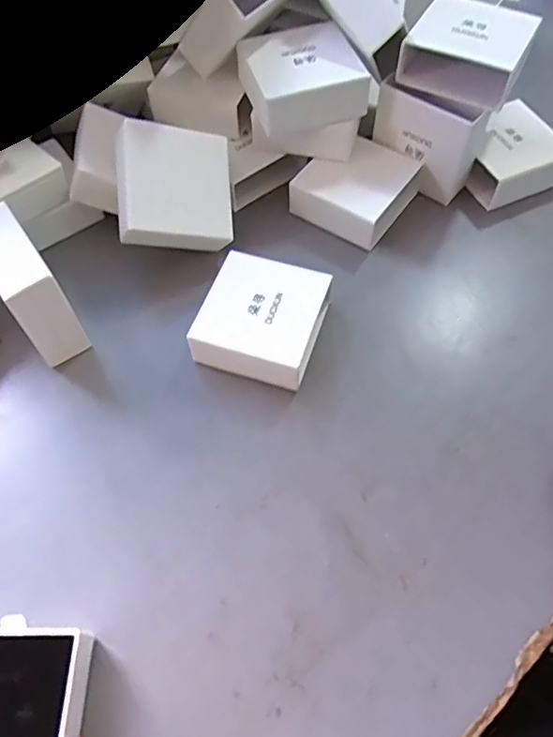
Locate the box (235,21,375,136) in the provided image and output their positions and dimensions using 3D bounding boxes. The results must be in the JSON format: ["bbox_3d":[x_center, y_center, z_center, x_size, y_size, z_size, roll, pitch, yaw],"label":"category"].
[{"bbox_3d":[0.024,-0.252,0.481,0.097,0.046,0.088,-17,60,-9],"label":"box"}]

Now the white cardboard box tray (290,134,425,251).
[{"bbox_3d":[0.078,-0.171,0.517,0.092,0.038,0.098,31,64,18],"label":"white cardboard box tray"}]

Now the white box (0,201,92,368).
[{"bbox_3d":[-0.190,-0.059,0.427,0.037,0.092,0.104,-32,64,-17],"label":"white box"}]

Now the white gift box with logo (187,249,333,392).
[{"bbox_3d":[-0.012,-0.039,0.443,0.094,0.038,0.099,17,61,10],"label":"white gift box with logo"}]

